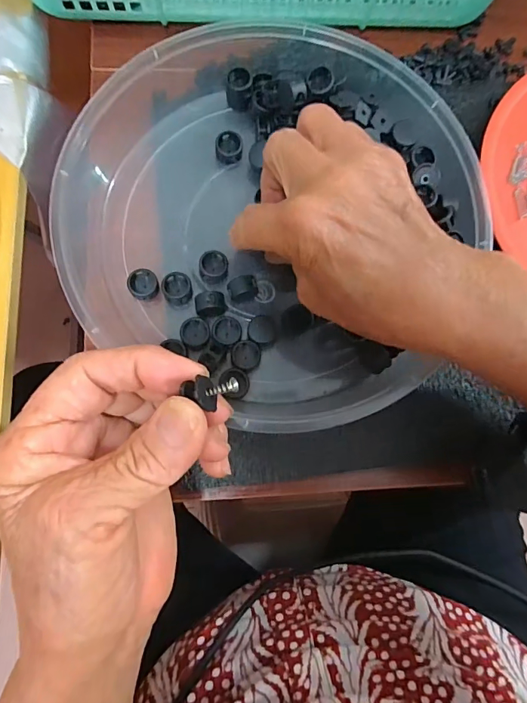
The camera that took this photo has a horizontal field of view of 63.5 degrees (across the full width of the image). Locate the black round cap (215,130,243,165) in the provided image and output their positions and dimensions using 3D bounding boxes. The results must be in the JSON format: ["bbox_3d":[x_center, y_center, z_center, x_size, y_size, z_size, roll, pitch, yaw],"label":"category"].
[{"bbox_3d":[-0.022,-0.130,0.271,0.017,0.006,0.020,-5,81,-4],"label":"black round cap"}]

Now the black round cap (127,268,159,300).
[{"bbox_3d":[-0.070,-0.039,0.251,0.017,0.009,0.017,0,81,-3],"label":"black round cap"}]

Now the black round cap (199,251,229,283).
[{"bbox_3d":[-0.030,-0.051,0.258,0.017,0.008,0.019,-5,81,-4],"label":"black round cap"}]

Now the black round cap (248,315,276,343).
[{"bbox_3d":[-0.001,-0.013,0.250,0.016,0.007,0.016,0,81,-3],"label":"black round cap"}]

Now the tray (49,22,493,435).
[{"bbox_3d":[-0.003,-0.094,0.254,0.246,0.040,0.236,0,81,-3],"label":"tray"}]

